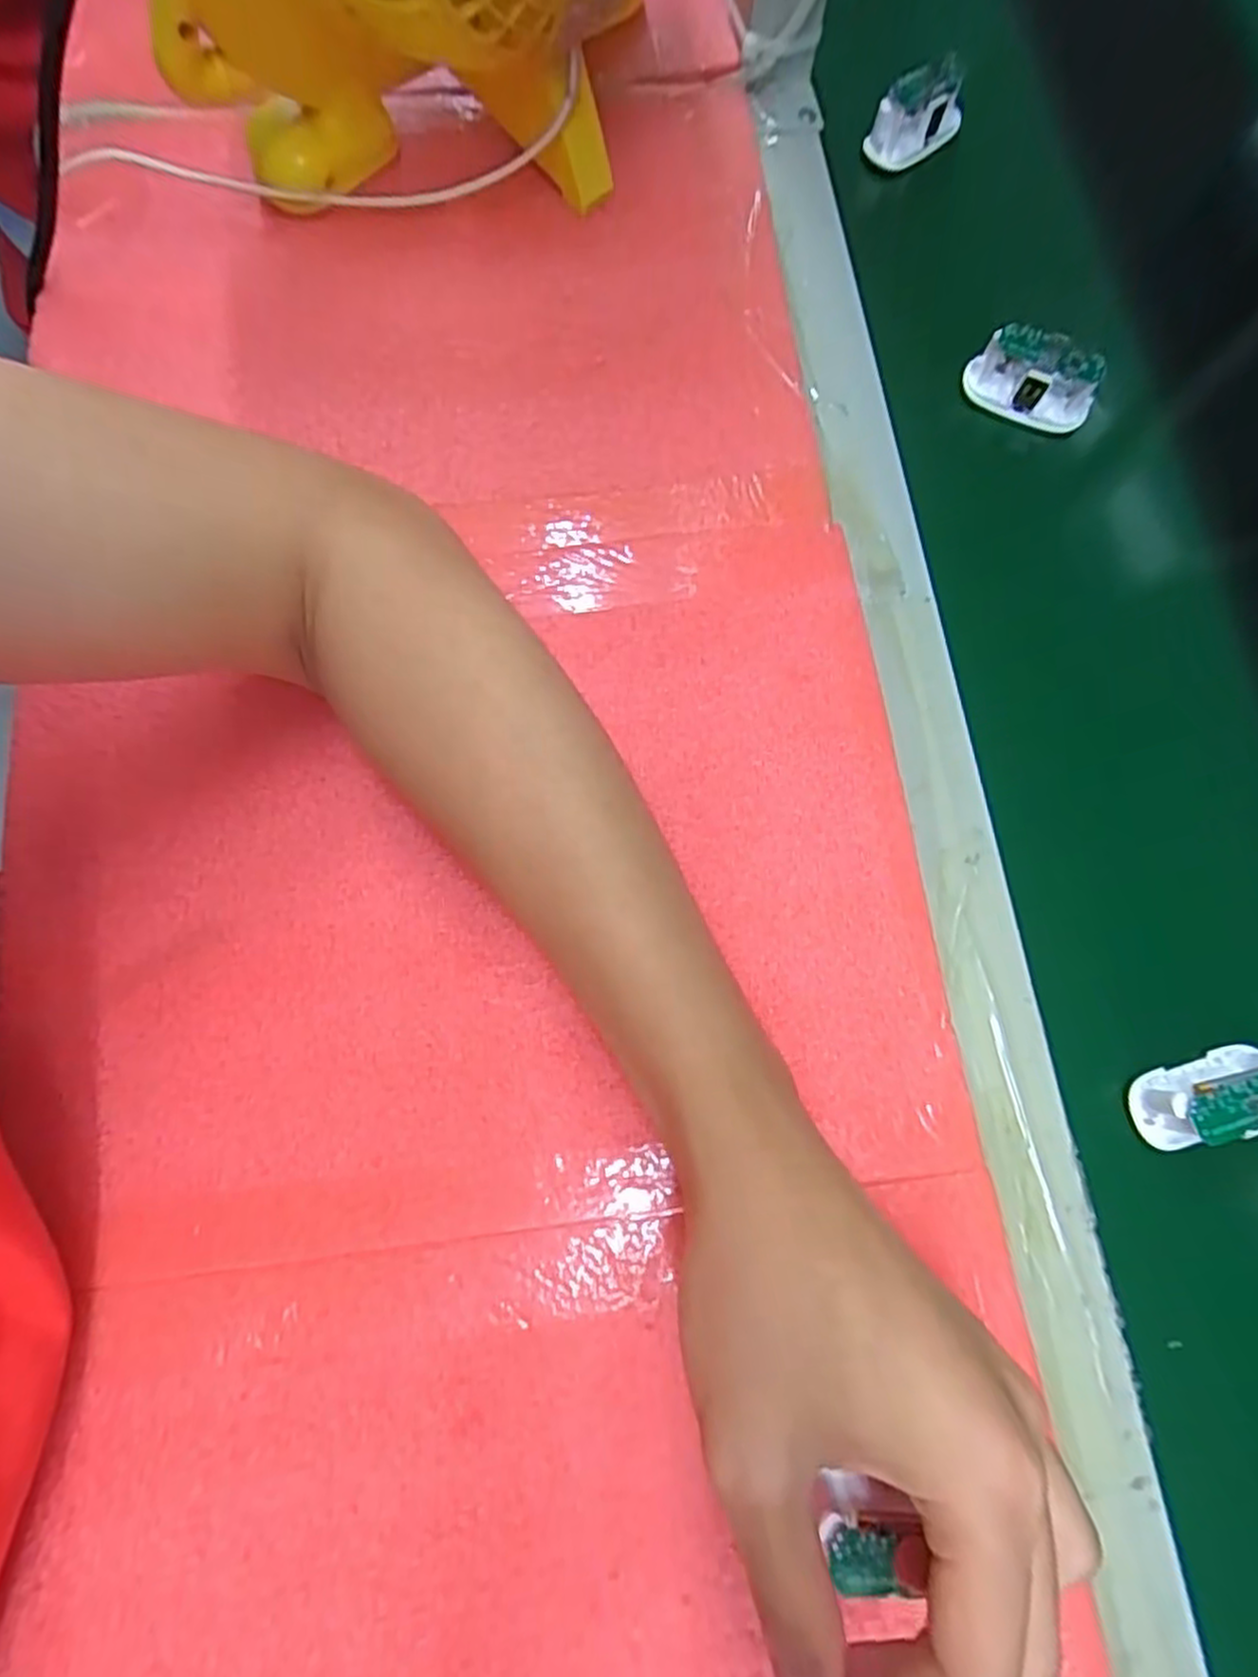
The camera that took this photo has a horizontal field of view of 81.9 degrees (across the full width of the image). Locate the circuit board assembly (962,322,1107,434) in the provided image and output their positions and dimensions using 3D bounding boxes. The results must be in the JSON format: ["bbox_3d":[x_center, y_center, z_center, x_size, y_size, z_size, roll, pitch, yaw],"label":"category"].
[{"bbox_3d":[0.188,-0.213,0.336,0.058,0.031,0.023,16,77,3],"label":"circuit board assembly"}]

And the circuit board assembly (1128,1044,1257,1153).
[{"bbox_3d":[0.214,0.095,0.263,0.052,0.028,0.025,-17,77,-5],"label":"circuit board assembly"}]

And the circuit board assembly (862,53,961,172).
[{"bbox_3d":[0.151,-0.373,0.374,0.054,0.034,0.017,-31,79,-8],"label":"circuit board assembly"}]

